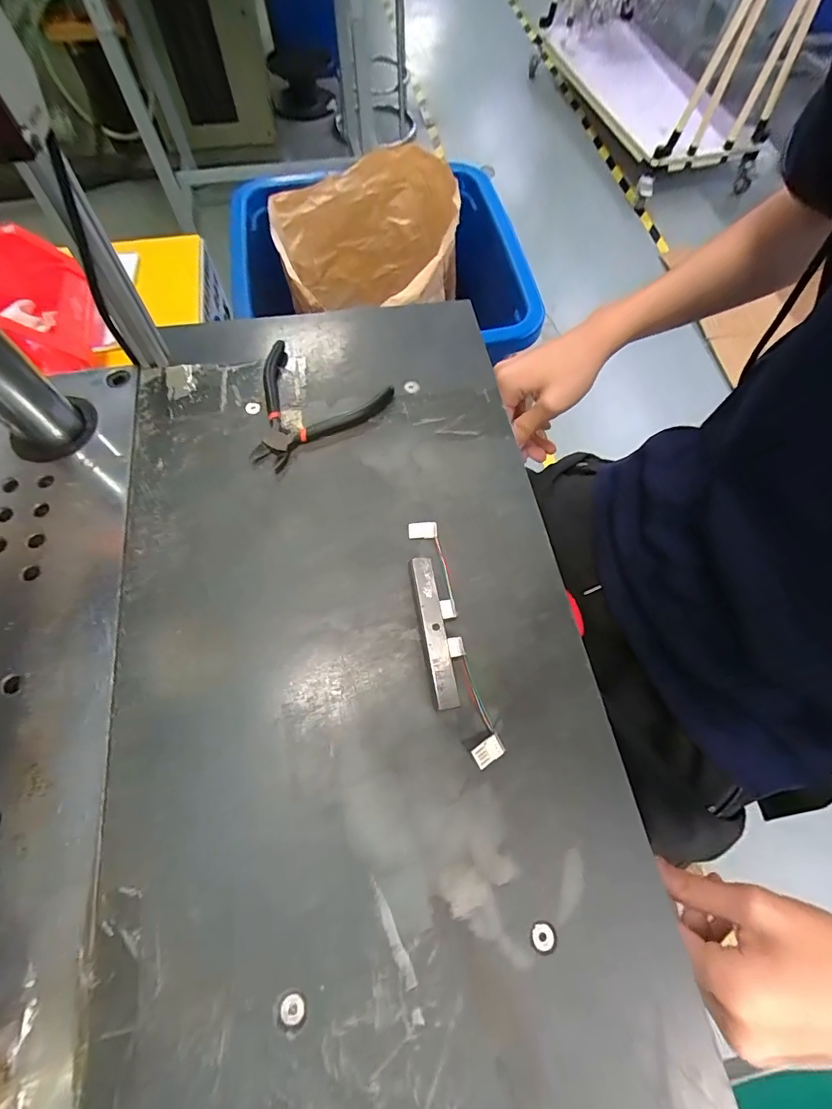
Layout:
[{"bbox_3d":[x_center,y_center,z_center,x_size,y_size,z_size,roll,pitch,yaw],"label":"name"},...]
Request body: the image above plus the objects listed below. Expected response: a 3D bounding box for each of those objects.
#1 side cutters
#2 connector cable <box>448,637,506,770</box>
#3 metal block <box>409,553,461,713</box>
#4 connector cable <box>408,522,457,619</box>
[{"bbox_3d":[-0.096,-0.129,0.368,0.118,0.010,0.104,-37,73,-17],"label":"side cutters"},{"bbox_3d":[0.032,0.090,0.283,0.019,0.009,0.075,-18,68,-10],"label":"connector cable"},{"bbox_3d":[0.011,0.050,0.295,0.015,0.018,0.096,-8,67,-6],"label":"metal block"},{"bbox_3d":[0.011,0.009,0.317,0.020,0.008,0.075,-9,67,-6],"label":"connector cable"}]

